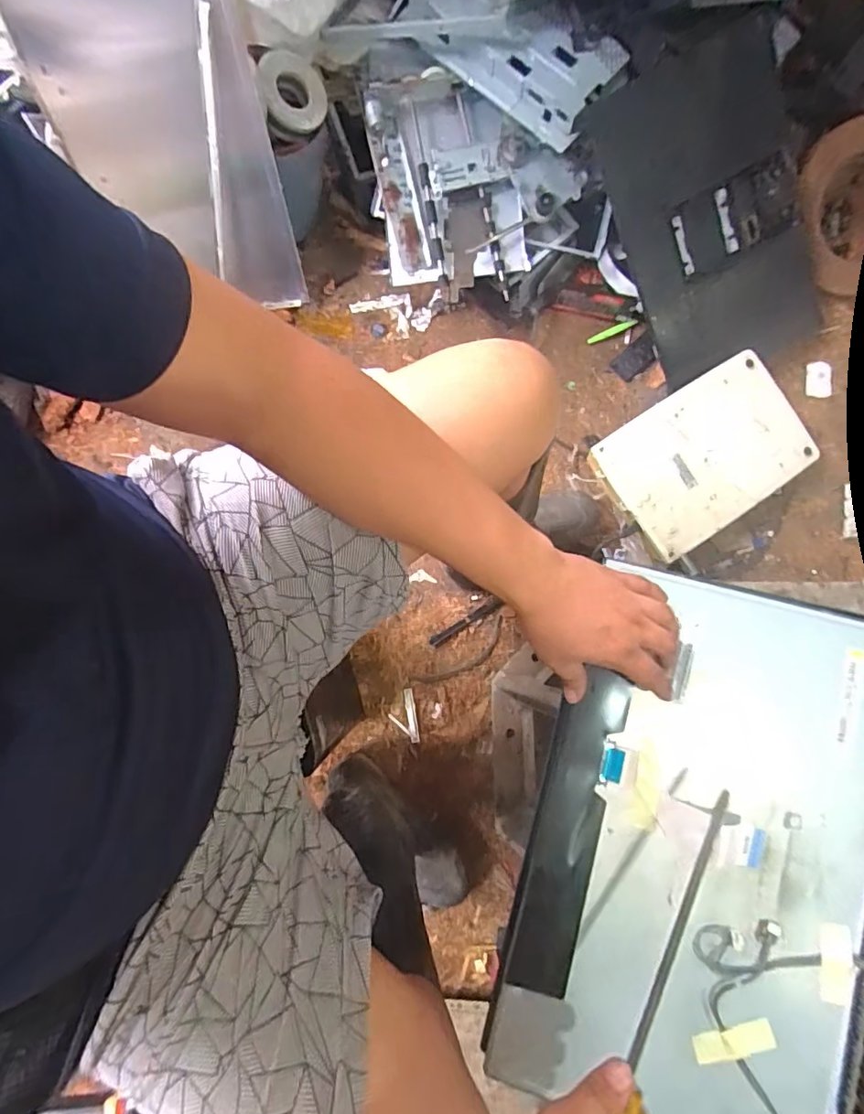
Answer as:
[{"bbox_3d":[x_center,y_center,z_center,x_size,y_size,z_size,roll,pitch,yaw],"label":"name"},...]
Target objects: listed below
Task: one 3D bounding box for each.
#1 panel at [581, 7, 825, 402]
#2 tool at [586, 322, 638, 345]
[{"bbox_3d":[0.423,-0.498,0.792,0.250,0.042,0.447,-22,115,21],"label":"panel"},{"bbox_3d":[0.308,-0.388,0.902,0.088,0.010,0.014,-22,80,-3],"label":"tool"}]

